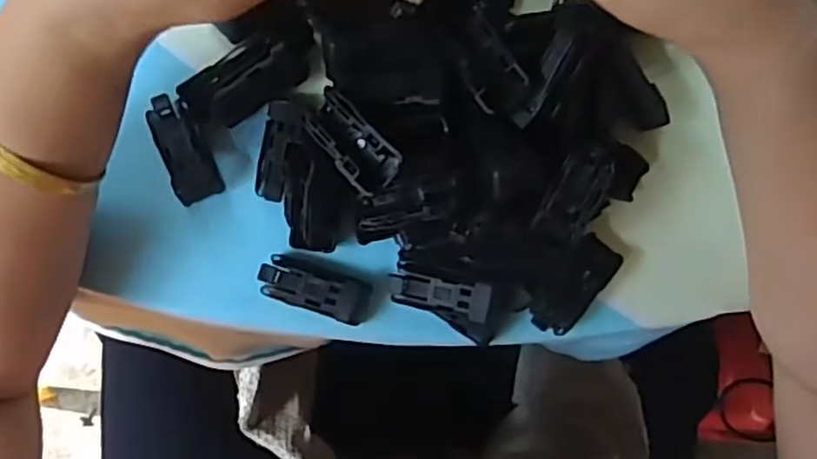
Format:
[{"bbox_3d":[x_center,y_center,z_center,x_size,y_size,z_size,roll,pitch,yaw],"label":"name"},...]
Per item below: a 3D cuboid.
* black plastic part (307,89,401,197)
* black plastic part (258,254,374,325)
[{"bbox_3d":[-0.022,-0.033,0.264,0.019,0.012,0.042,-37,75,-7],"label":"black plastic part"},{"bbox_3d":[-0.041,0.026,0.307,0.048,0.009,0.020,19,82,-2],"label":"black plastic part"}]

